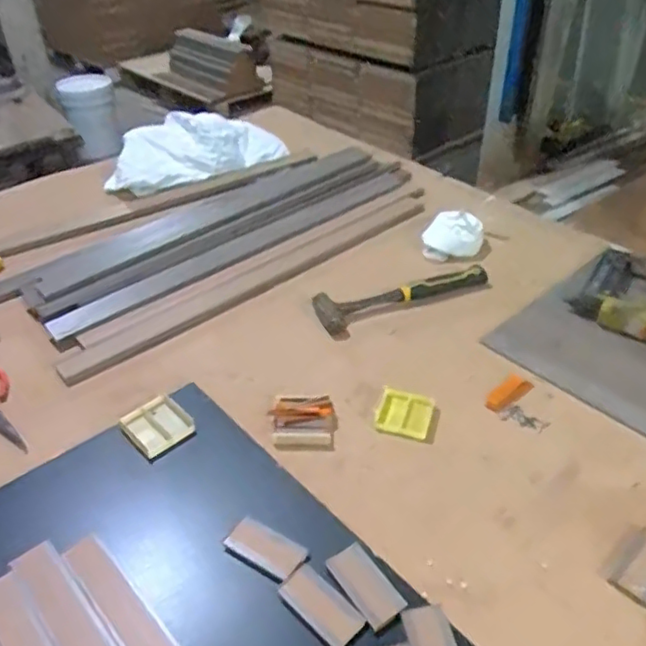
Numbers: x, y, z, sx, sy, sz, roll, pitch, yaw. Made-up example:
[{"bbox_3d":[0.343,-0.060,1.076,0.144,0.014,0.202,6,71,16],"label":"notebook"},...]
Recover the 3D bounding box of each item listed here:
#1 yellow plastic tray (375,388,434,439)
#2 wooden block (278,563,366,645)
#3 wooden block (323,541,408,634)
[{"bbox_3d":[0.099,0.111,0.765,0.064,0.015,0.059,11,38,15],"label":"yellow plastic tray"},{"bbox_3d":[-0.001,0.260,0.579,0.077,0.009,0.039,30,46,34],"label":"wooden block"},{"bbox_3d":[0.040,0.243,0.591,0.039,0.008,0.076,-24,43,-28],"label":"wooden block"}]

